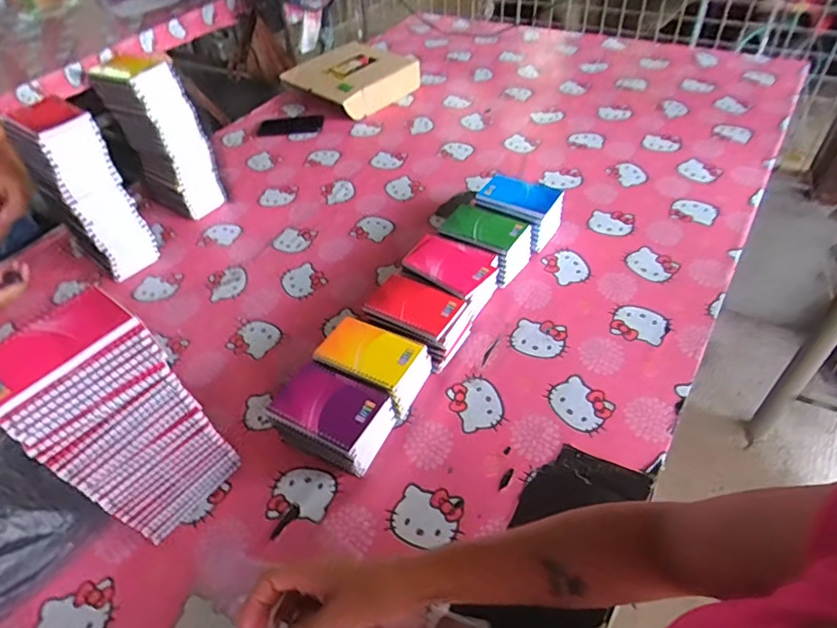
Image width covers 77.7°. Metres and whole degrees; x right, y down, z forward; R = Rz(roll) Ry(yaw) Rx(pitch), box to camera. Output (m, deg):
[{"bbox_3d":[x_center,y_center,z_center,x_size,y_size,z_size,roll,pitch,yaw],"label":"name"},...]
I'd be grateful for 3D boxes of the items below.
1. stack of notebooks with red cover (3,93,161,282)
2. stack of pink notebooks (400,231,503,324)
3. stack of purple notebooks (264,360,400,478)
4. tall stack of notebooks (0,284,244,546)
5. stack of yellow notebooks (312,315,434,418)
[{"bbox_3d":[-0.580,-0.214,0.916,0.149,0.284,0.109,33,58,31],"label":"stack of notebooks with red cover"},{"bbox_3d":[0.054,-0.057,0.841,0.146,0.081,0.118,21,52,24],"label":"stack of pink notebooks"},{"bbox_3d":[-0.109,0.131,0.670,0.131,0.089,0.097,19,52,23],"label":"stack of purple notebooks"},{"bbox_3d":[-0.317,0.127,0.573,0.092,0.292,0.137,30,57,30],"label":"tall stack of notebooks"},{"bbox_3d":[-0.058,0.073,0.729,0.145,0.080,0.098,21,53,24],"label":"stack of yellow notebooks"}]

